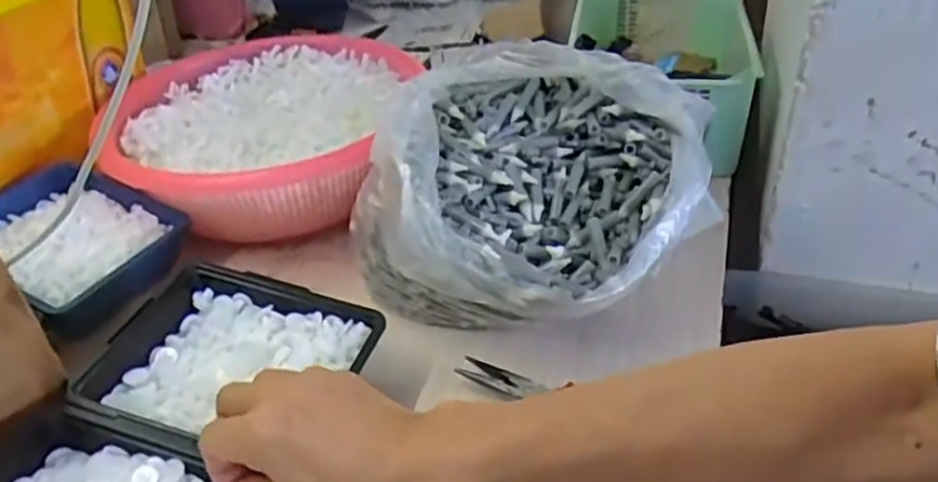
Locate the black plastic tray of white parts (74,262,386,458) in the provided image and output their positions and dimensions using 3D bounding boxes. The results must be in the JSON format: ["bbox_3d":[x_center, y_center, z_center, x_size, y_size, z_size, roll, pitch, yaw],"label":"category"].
[{"bbox_3d":[-0.161,0.078,0.497,0.157,0.031,0.147,8,37,17],"label":"black plastic tray of white parts"}]

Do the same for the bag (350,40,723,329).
[{"bbox_3d":[0.052,-0.036,0.574,0.244,0.141,0.230,-27,41,-28],"label":"bag"}]

